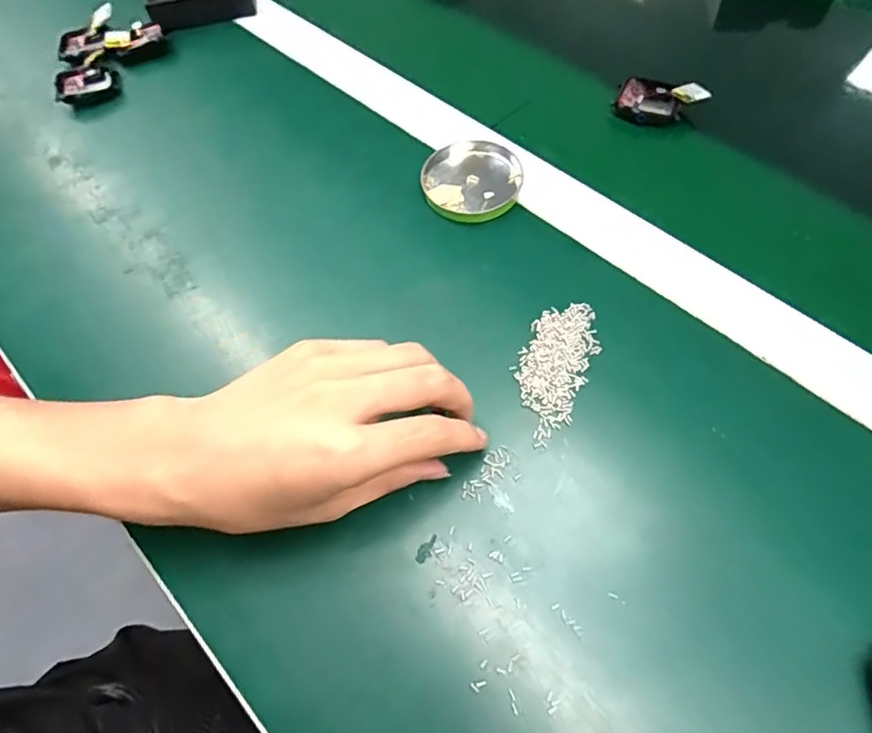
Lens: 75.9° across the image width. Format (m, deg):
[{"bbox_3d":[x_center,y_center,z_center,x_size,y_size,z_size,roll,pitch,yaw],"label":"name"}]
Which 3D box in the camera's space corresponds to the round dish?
[{"bbox_3d":[0.025,-0.124,0.373,0.067,0.008,0.064,-1,62,2],"label":"round dish"}]

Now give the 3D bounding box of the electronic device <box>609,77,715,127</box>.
[{"bbox_3d":[0.162,-0.191,0.406,0.061,0.016,0.035,14,63,10],"label":"electronic device"}]

